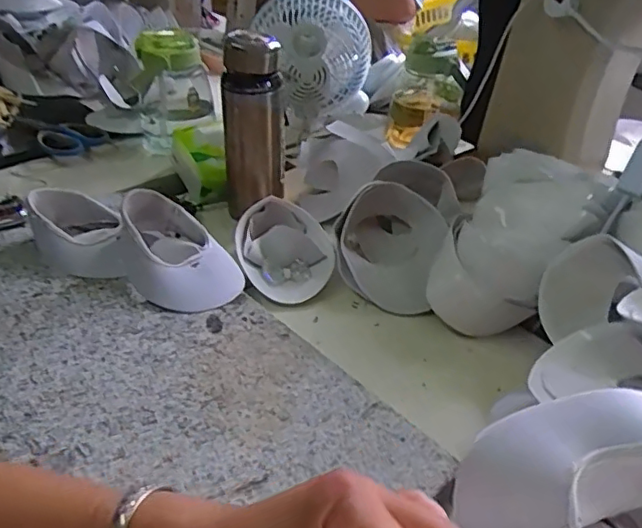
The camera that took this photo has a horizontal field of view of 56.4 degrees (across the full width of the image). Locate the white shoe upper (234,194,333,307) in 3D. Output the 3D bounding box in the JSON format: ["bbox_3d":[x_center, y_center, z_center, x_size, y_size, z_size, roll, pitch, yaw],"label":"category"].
[{"bbox_3d":[-0.043,-0.018,0.717,0.116,0.048,0.146,0,34,-5],"label":"white shoe upper"}]

